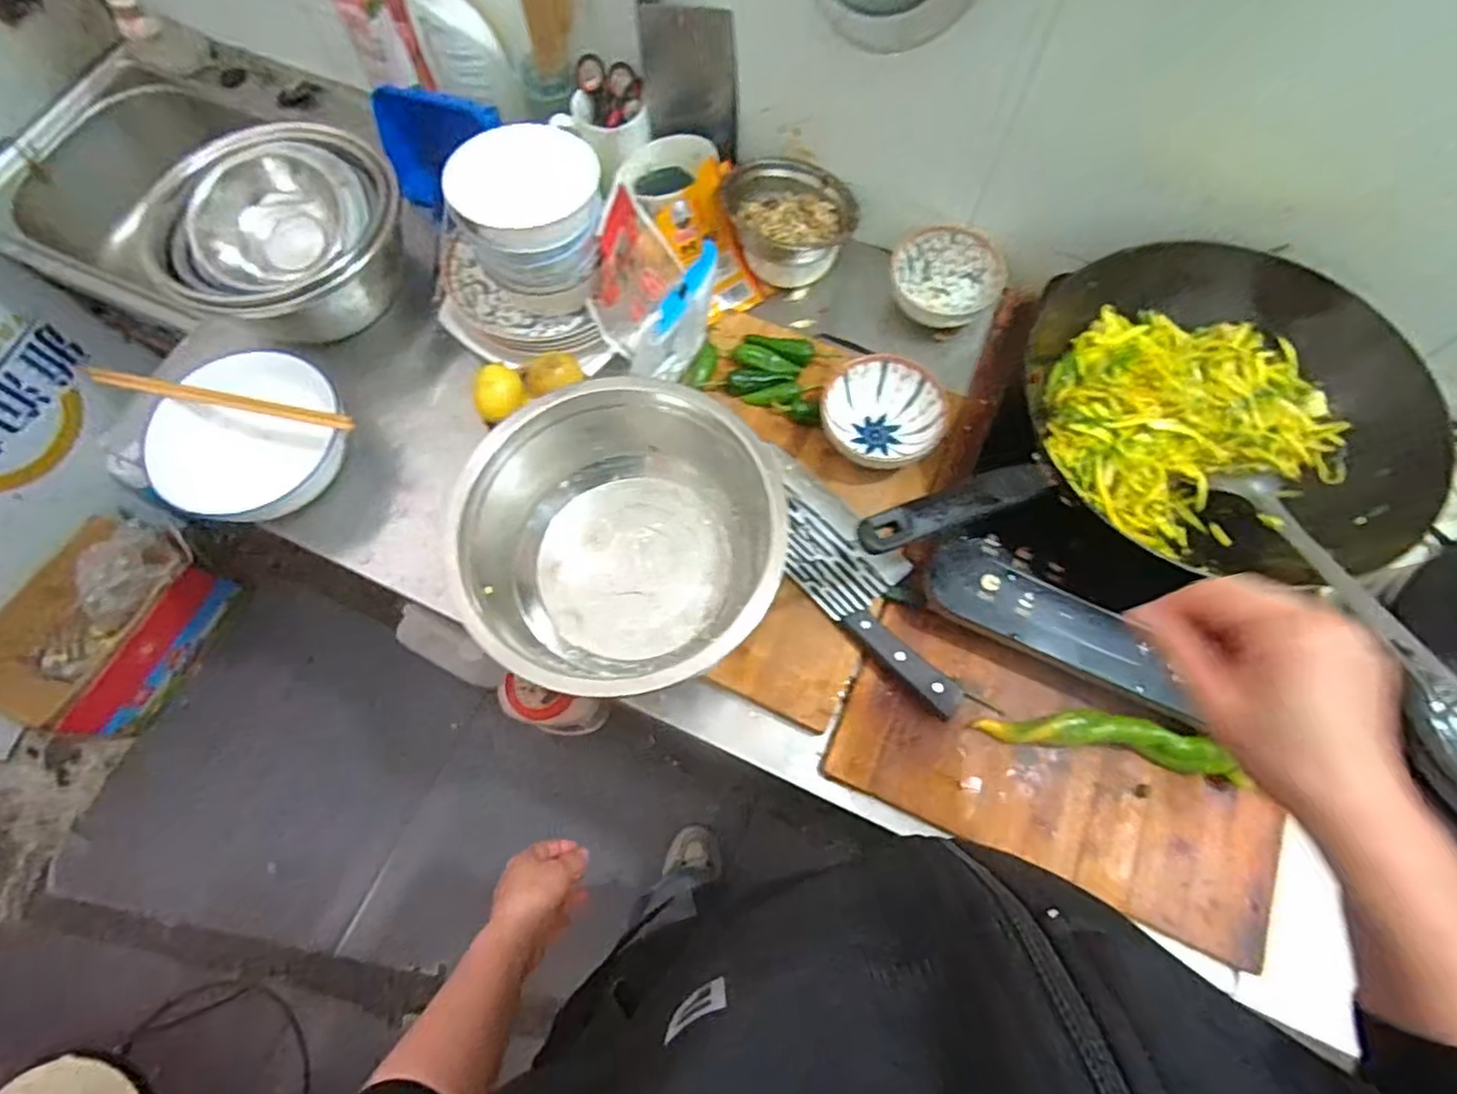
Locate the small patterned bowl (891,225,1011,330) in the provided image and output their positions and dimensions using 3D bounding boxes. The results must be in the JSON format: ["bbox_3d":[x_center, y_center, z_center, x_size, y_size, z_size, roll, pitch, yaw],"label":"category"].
[{"bbox_3d":[0.238,-0.294,0.748,0.118,0.050,0.108,0,69,0],"label":"small patterned bowl"}]

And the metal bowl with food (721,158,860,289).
[{"bbox_3d":[0.066,-0.355,0.749,0.144,0.081,0.124,-2,69,-1],"label":"metal bowl with food"}]

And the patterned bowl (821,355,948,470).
[{"bbox_3d":[0.150,-0.129,0.663,0.116,0.054,0.102,-1,69,0],"label":"patterned bowl"}]

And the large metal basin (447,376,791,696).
[{"bbox_3d":[-0.088,0.002,0.592,0.259,0.121,0.254,0,69,0],"label":"large metal basin"}]

